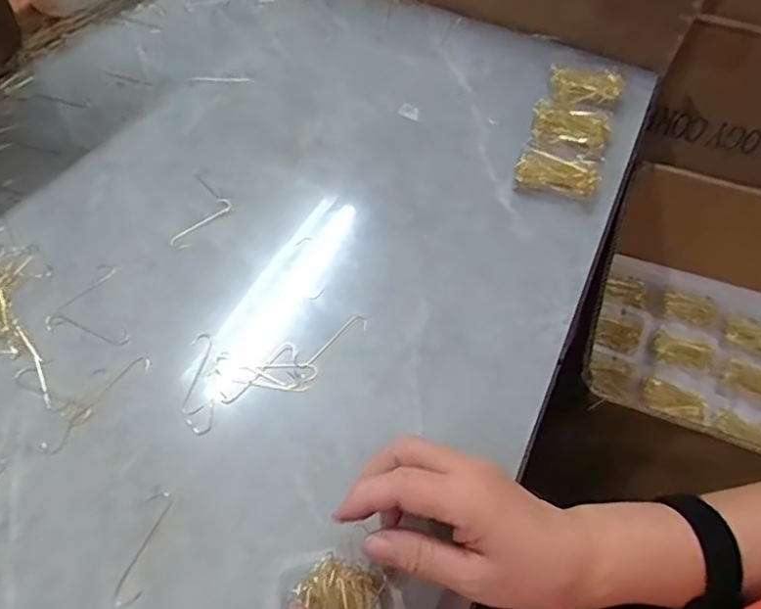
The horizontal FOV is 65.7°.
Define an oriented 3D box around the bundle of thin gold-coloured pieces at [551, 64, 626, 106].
[{"bbox_3d":[0.216,-0.231,0.617,0.073,0.009,0.051,15,54,7],"label":"bundle of thin gold-coloured pieces"}]

